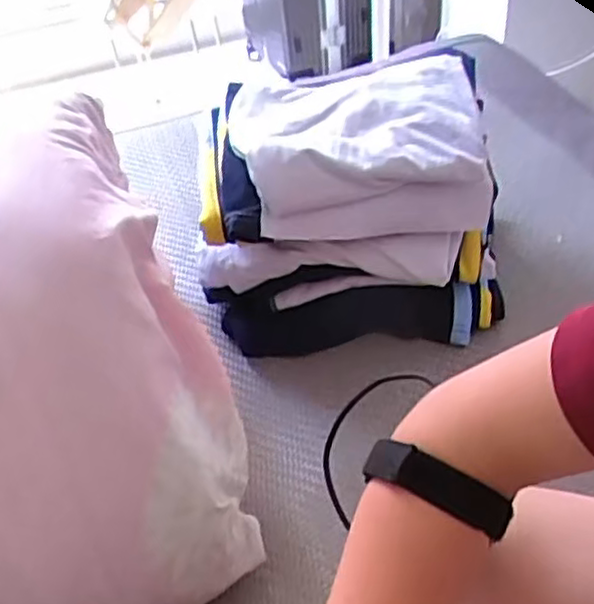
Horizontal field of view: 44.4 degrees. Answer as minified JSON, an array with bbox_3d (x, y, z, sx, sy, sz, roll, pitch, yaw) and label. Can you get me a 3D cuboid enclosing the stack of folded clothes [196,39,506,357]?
[{"bbox_3d":[0.054,-0.095,0.760,0.304,0.227,0.210,-4,43,3],"label":"stack of folded clothes"}]

